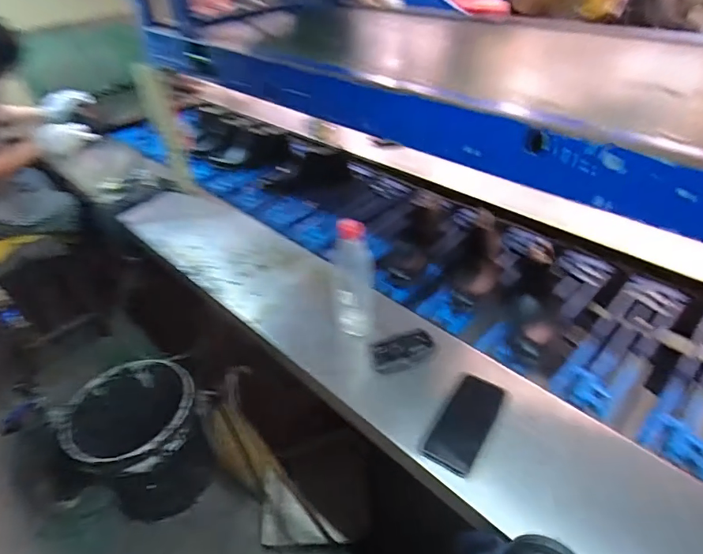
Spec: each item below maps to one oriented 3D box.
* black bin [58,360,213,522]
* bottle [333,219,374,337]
[{"bbox_3d":[-0.556,0.441,1.249,0.312,0.304,0.315,-22,42,-19],"label":"black bin"},{"bbox_3d":[0.002,0.005,0.772,0.072,0.223,0.061,-6,39,-1],"label":"bottle"}]

